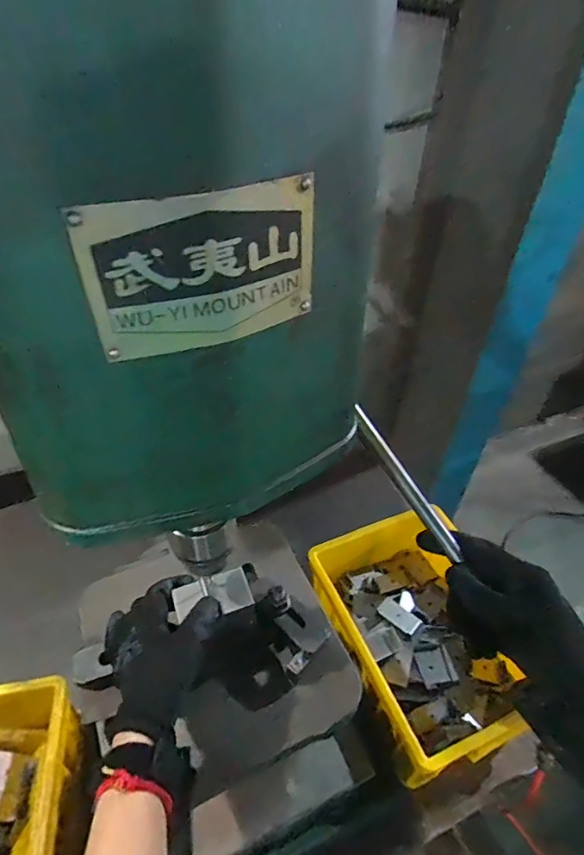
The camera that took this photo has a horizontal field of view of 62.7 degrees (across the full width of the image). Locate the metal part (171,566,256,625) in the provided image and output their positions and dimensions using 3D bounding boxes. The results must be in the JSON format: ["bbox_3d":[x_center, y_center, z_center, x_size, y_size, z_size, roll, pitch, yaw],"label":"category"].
[{"bbox_3d":[-0.073,0.158,0.450,0.068,0.007,0.039,-14,45,-18],"label":"metal part"}]

